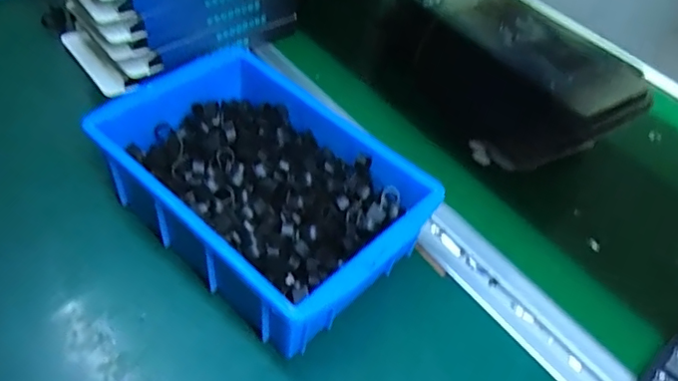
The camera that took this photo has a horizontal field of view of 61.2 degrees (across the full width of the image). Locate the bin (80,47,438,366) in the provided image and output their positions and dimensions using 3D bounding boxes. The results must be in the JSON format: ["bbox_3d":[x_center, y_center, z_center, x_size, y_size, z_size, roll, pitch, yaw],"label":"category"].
[{"bbox_3d":[-0.050,-0.001,0.384,0.210,0.065,0.142,36,51,28],"label":"bin"}]

